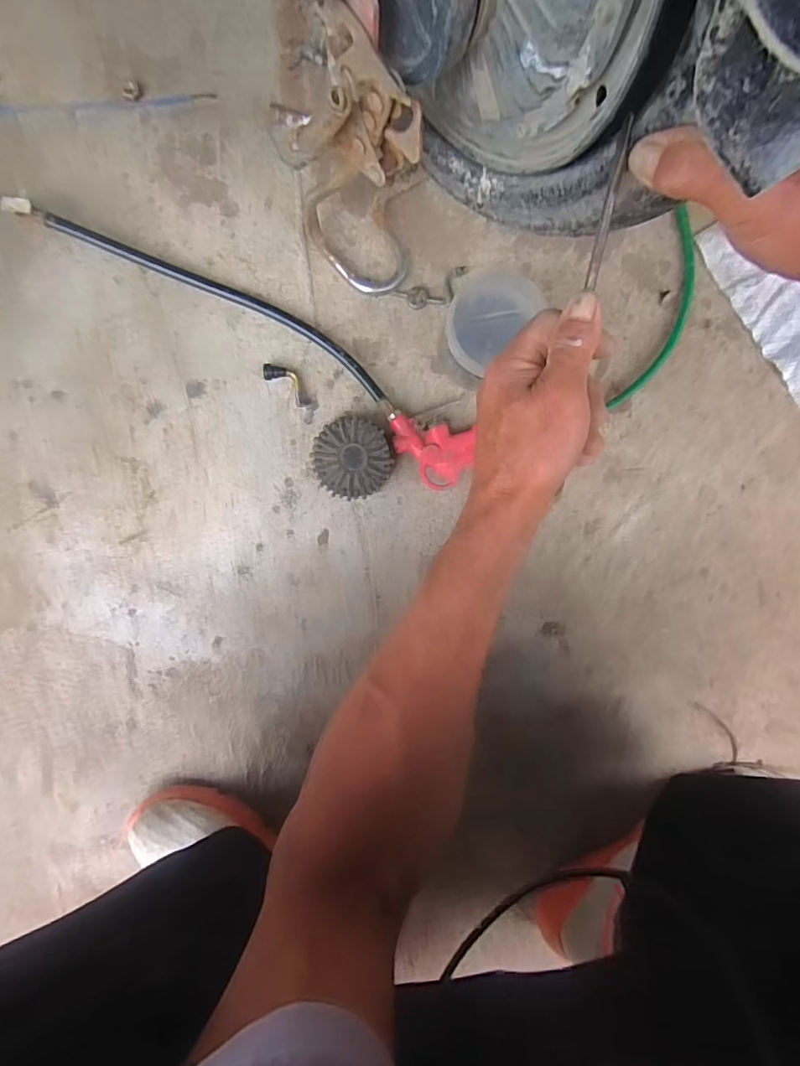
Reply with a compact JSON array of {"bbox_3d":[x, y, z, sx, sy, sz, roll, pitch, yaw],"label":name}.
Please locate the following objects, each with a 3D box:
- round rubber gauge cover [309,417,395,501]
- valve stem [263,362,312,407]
[{"bbox_3d":[-0.041,-0.066,0.444,0.069,0.038,0.068,-1,97,-6],"label":"round rubber gauge cover"},{"bbox_3d":[-0.098,-0.132,0.441,0.048,0.011,0.020,39,92,-9],"label":"valve stem"}]

